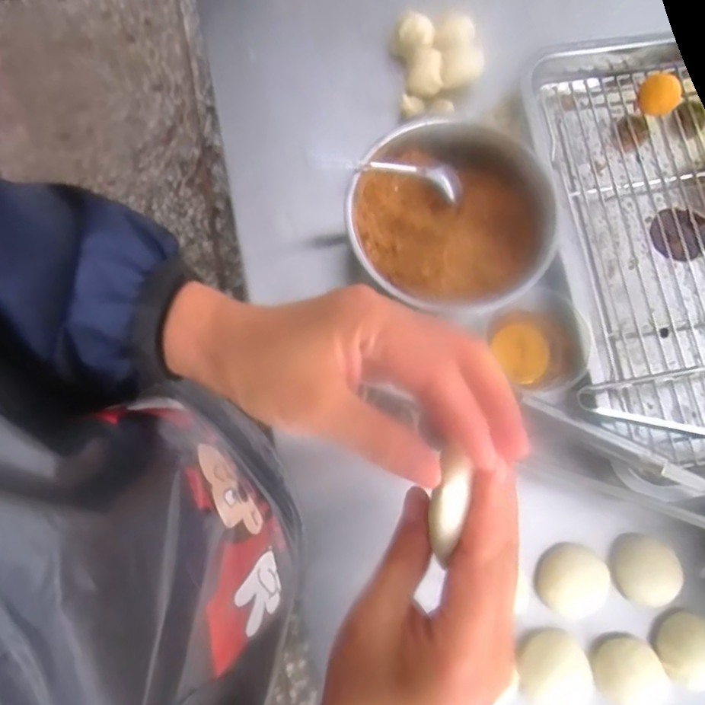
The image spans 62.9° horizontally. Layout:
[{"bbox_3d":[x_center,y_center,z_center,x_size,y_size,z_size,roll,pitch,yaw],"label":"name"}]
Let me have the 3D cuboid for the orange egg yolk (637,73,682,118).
[{"bbox_3d":[0.300,-0.253,0.562,0.036,0.034,0.035,0,78,1],"label":"orange egg yolk"}]

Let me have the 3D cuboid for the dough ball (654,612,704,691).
[{"bbox_3d":[0.277,0.245,0.468,0.049,0.021,0.052,0,78,1],"label":"dough ball"}]

